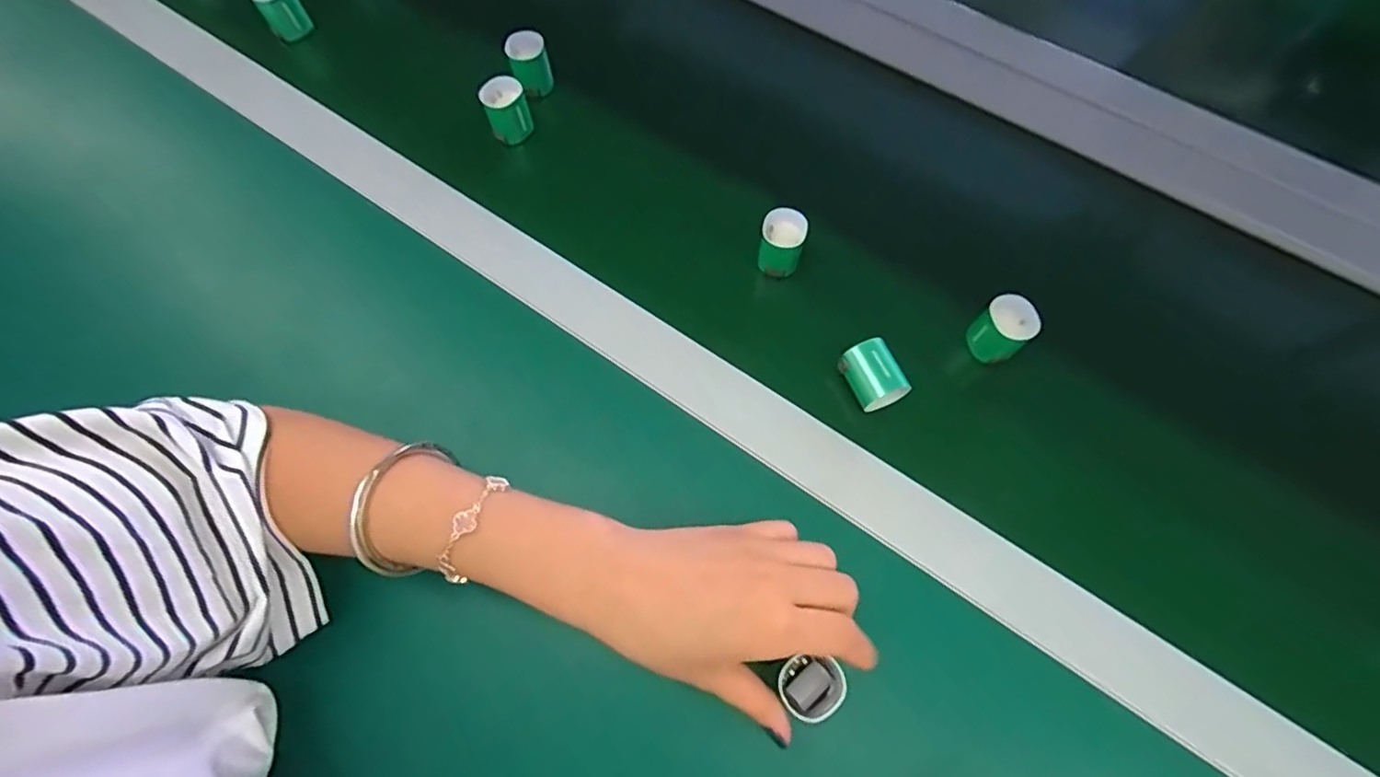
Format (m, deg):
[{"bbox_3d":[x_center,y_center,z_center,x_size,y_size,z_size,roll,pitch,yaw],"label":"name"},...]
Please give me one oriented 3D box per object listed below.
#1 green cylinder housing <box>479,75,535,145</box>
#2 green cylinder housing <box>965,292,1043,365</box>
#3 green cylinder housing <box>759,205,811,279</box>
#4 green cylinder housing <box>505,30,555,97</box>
[{"bbox_3d":[-0.136,-0.207,0.442,0.031,0.037,0.027,-21,71,-9],"label":"green cylinder housing"},{"bbox_3d":[0.197,-0.037,0.374,0.031,0.032,0.031,0,69,-1],"label":"green cylinder housing"},{"bbox_3d":[0.062,-0.099,0.400,0.029,0.037,0.031,0,69,-1],"label":"green cylinder housing"},{"bbox_3d":[-0.122,-0.248,0.458,0.029,0.042,0.022,-16,70,-7],"label":"green cylinder housing"}]

